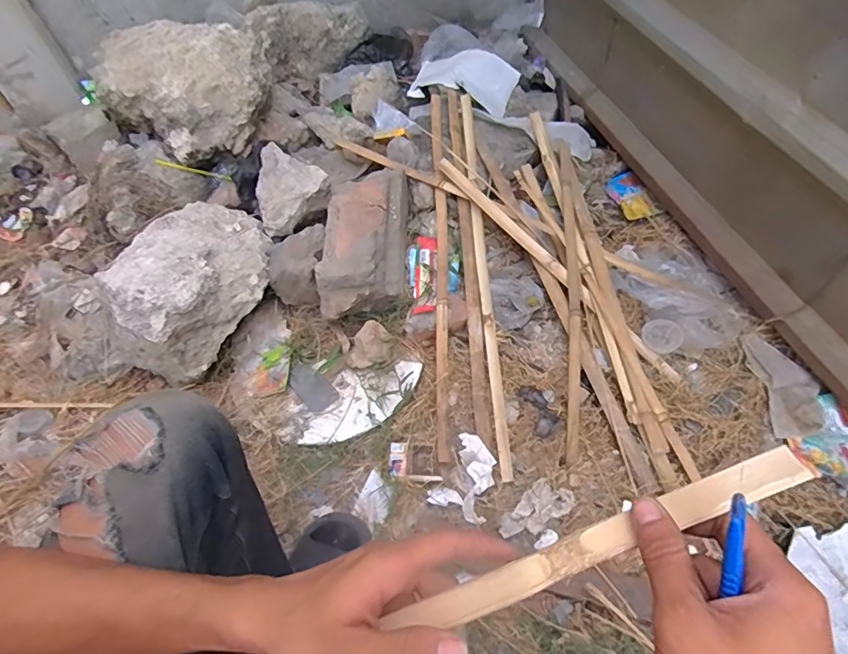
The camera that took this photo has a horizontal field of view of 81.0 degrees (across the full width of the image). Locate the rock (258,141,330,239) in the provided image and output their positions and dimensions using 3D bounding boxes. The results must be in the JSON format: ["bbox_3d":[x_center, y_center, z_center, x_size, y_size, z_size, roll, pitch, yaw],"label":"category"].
[{"bbox_3d":[-0.315,-0.291,1.078,0.161,0.097,0.162,34,64,24],"label":"rock"}]

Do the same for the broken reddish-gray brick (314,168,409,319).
[{"bbox_3d":[-0.119,-0.171,1.009,0.152,0.129,0.333,0,56,4],"label":"broken reddish-gray brick"}]

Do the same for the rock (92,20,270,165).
[{"bbox_3d":[-0.588,-0.578,1.171,0.441,0.182,0.281,26,61,20],"label":"rock"}]

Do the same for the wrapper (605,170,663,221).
[{"bbox_3d":[0.484,-0.309,1.164,0.079,0.015,0.150,-15,56,-6],"label":"wrapper"}]

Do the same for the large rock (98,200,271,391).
[{"bbox_3d":[-0.439,-0.099,0.941,0.270,0.161,0.345,32,64,23],"label":"large rock"}]

